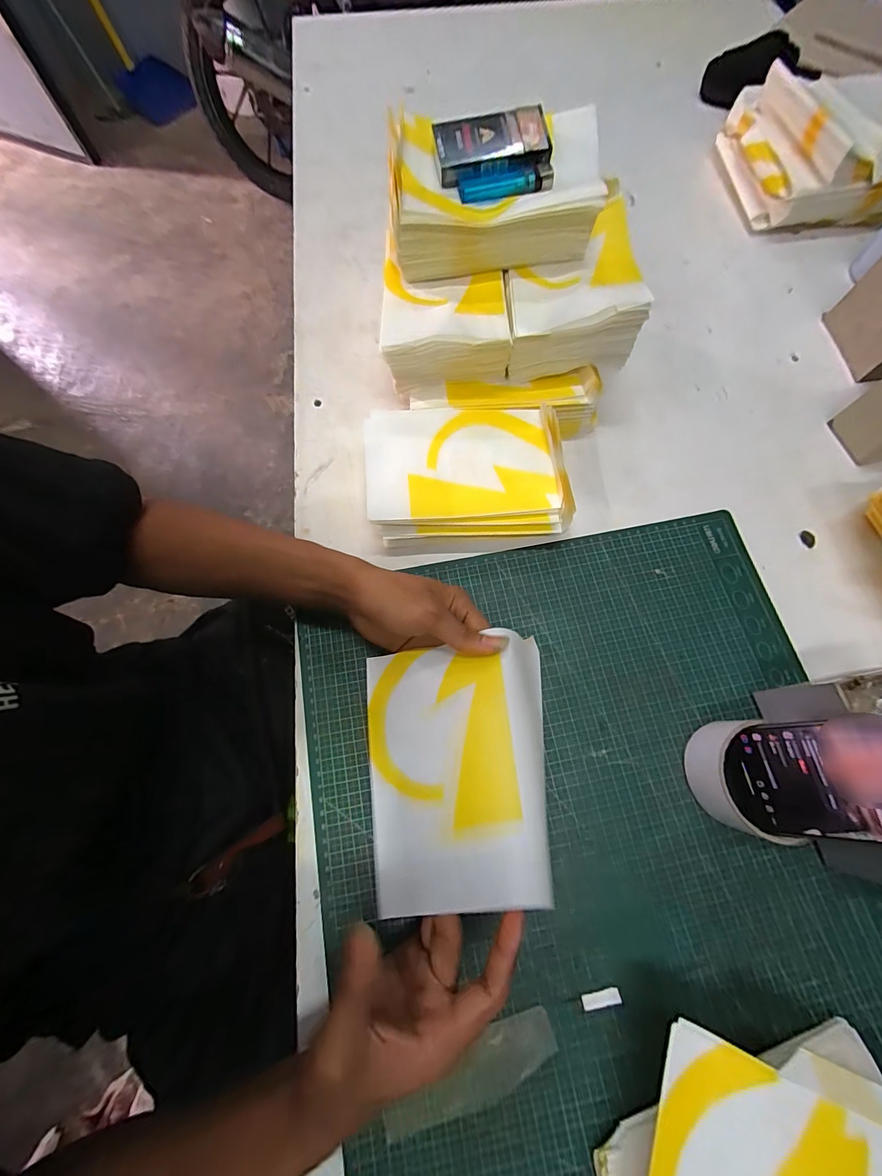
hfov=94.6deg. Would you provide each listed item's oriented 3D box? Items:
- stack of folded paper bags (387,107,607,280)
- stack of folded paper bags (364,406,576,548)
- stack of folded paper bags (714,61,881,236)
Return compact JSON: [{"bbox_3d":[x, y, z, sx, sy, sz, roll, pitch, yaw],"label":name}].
[{"bbox_3d":[0.048,-0.362,0.377,0.184,0.072,0.113,-1,71,0],"label":"stack of folded paper bags"},{"bbox_3d":[0.023,-0.108,0.402,0.183,0.054,0.126,-4,72,-2],"label":"stack of folded paper bags"},{"bbox_3d":[0.512,-0.593,0.546,0.202,0.091,0.214,-5,72,-3],"label":"stack of folded paper bags"}]

